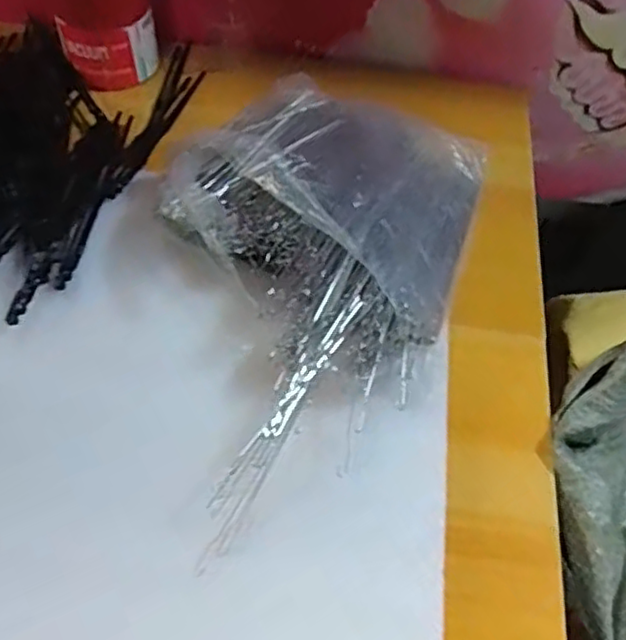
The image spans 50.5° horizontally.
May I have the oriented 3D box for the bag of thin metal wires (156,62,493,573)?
[{"bbox_3d":[-0.022,-0.043,0.509,0.247,0.060,0.401,16,57,9],"label":"bag of thin metal wires"}]

